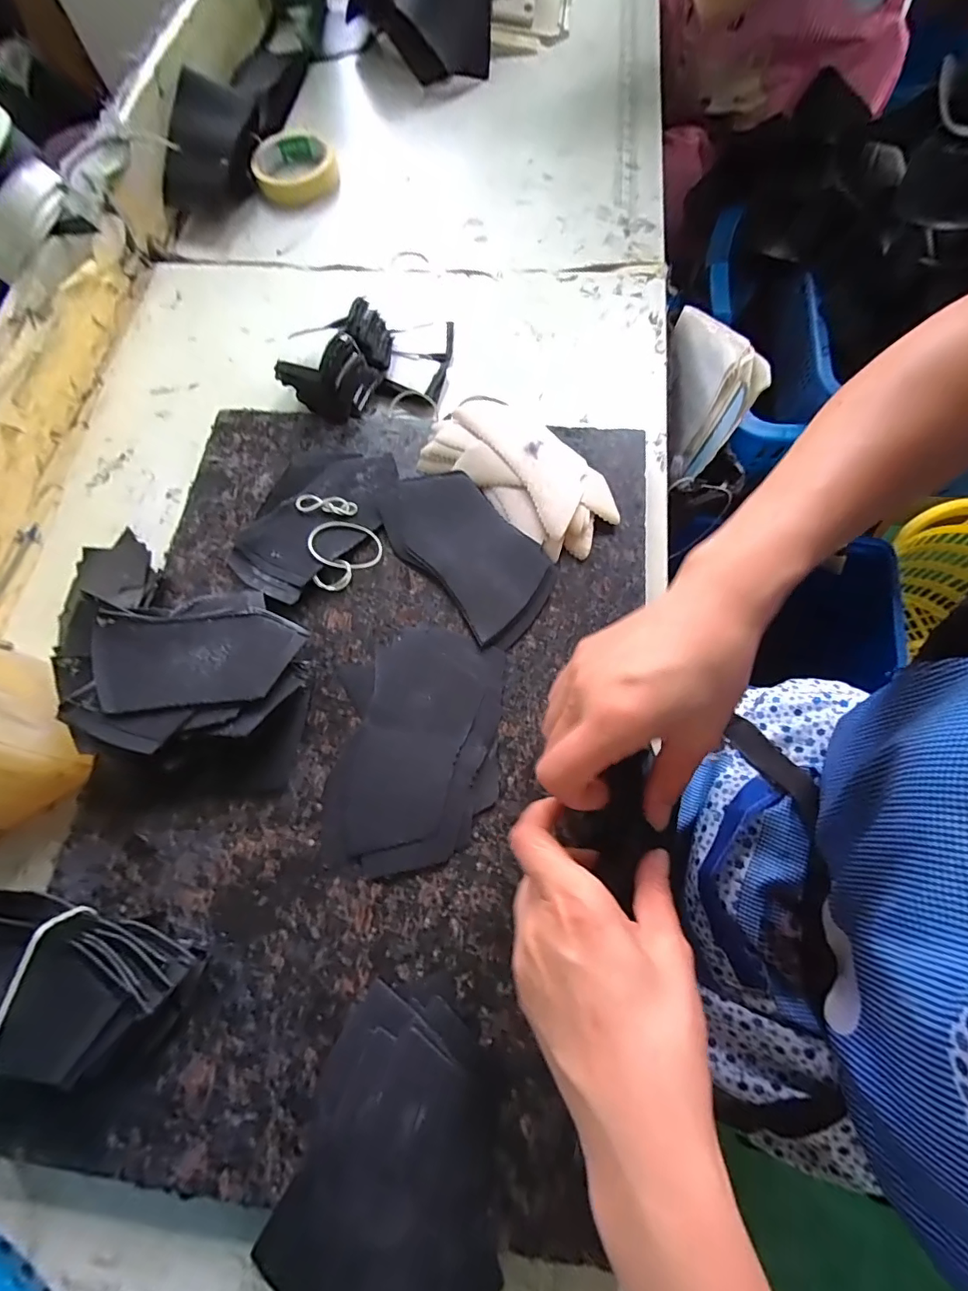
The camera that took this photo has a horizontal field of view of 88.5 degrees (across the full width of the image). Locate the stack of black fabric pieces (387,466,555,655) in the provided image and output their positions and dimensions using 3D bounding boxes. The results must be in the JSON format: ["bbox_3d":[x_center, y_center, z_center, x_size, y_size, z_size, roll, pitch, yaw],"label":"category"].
[{"bbox_3d":[-0.013,-0.073,0.364,0.078,0.009,0.147,-39,74,-10],"label":"stack of black fabric pieces"}]

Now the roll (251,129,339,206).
[{"bbox_3d":[-0.218,-0.549,0.573,0.093,0.032,0.093,-1,71,2],"label":"roll"}]

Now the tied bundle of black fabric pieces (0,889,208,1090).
[{"bbox_3d":[-0.236,0.178,0.266,0.145,0.050,0.073,4,71,4],"label":"tied bundle of black fabric pieces"}]

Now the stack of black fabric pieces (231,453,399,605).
[{"bbox_3d":[-0.127,-0.100,0.378,0.084,0.010,0.138,39,77,14],"label":"stack of black fabric pieces"}]

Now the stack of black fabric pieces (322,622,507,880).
[{"bbox_3d":[-0.044,0.061,0.321,0.109,0.007,0.153,-1,71,3],"label":"stack of black fabric pieces"}]

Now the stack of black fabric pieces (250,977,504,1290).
[{"bbox_3d":[-0.042,0.268,0.248,0.109,0.015,0.148,19,77,10],"label":"stack of black fabric pieces"}]

